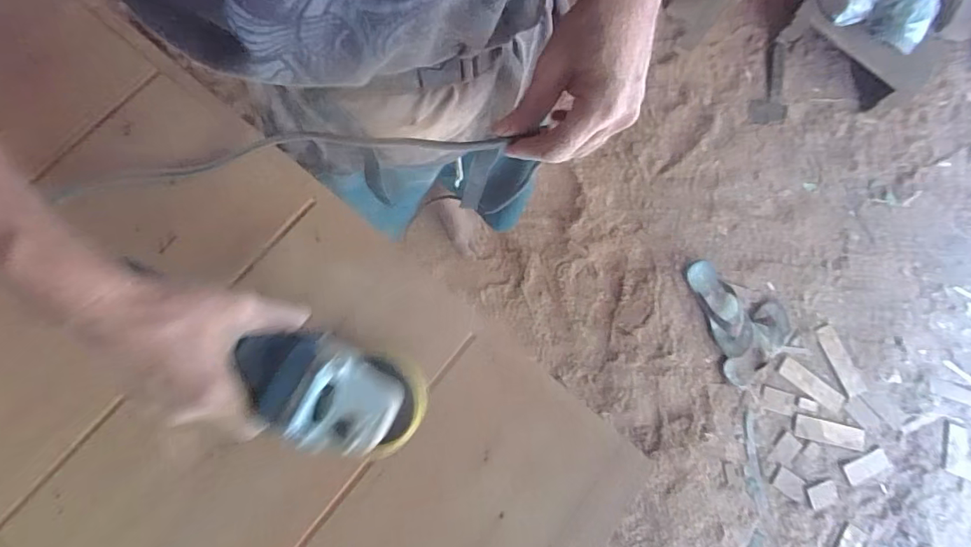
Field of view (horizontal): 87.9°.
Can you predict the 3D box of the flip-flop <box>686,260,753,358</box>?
[{"bbox_3d":[0.621,0.087,1.326,0.109,0.039,0.264,-20,78,-7],"label":"flip-flop"}]

